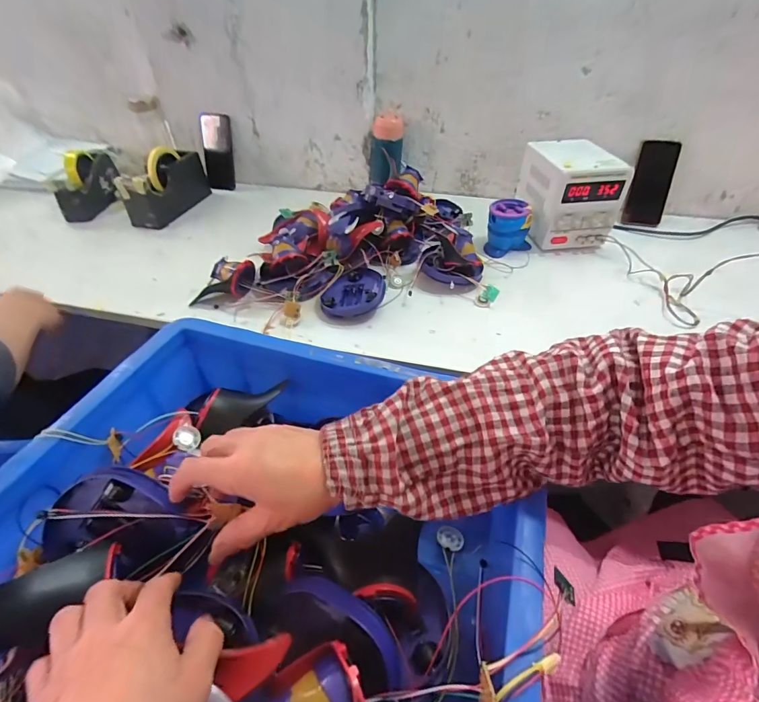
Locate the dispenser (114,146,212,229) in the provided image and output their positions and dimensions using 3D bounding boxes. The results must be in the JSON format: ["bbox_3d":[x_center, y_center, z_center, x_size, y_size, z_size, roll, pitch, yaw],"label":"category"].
[{"bbox_3d":[-0.468,-0.367,0.889,0.081,0.117,0.191,11,44,12],"label":"dispenser"}]

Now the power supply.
[{"bbox_3d":[0.367,-0.309,0.803,0.145,0.162,0.158,-4,43,-4],"label":"power supply"}]

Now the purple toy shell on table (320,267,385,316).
[{"bbox_3d":[-0.043,-0.093,0.663,0.099,0.034,0.104,4,43,4],"label":"purple toy shell on table"}]

